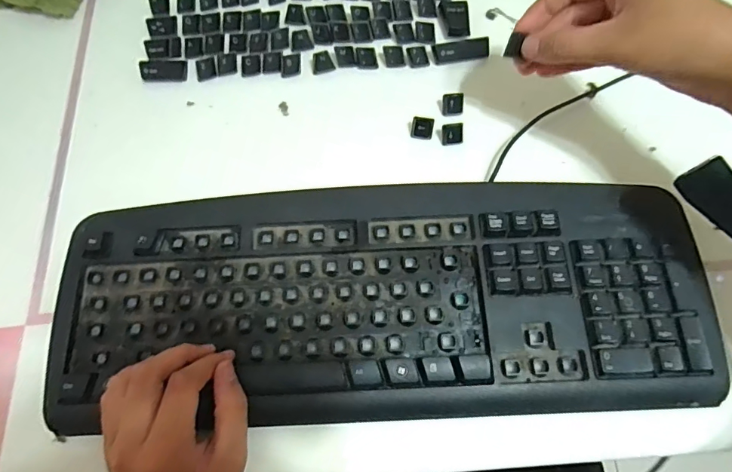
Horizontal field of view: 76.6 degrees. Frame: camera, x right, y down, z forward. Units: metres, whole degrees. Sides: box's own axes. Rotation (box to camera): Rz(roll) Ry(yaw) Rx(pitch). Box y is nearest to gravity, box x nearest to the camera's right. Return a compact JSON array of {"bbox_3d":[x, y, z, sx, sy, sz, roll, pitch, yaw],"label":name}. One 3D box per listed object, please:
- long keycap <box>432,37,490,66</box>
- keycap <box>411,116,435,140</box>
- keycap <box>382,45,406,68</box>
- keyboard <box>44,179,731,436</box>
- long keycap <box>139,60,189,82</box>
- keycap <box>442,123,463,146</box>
[{"bbox_3d":[0.085,-0.166,0.414,0.051,0.011,0.019,-10,71,-2],"label":"long keycap"},{"bbox_3d":[0.047,-0.091,0.384,0.018,0.015,0.014,12,71,6],"label":"keycap"},{"bbox_3d":[0.025,-0.162,0.416,0.019,0.012,0.014,-4,70,0],"label":"keycap"},{"bbox_3d":[0.009,0.037,0.326,0.436,0.019,0.165,-1,67,2],"label":"keyboard"},{"bbox_3d":[-0.179,-0.149,0.413,0.040,0.009,0.021,0,70,1],"label":"long keycap"},{"bbox_3d":[0.072,-0.085,0.382,0.018,0.013,0.014,-9,70,-2],"label":"keycap"}]

